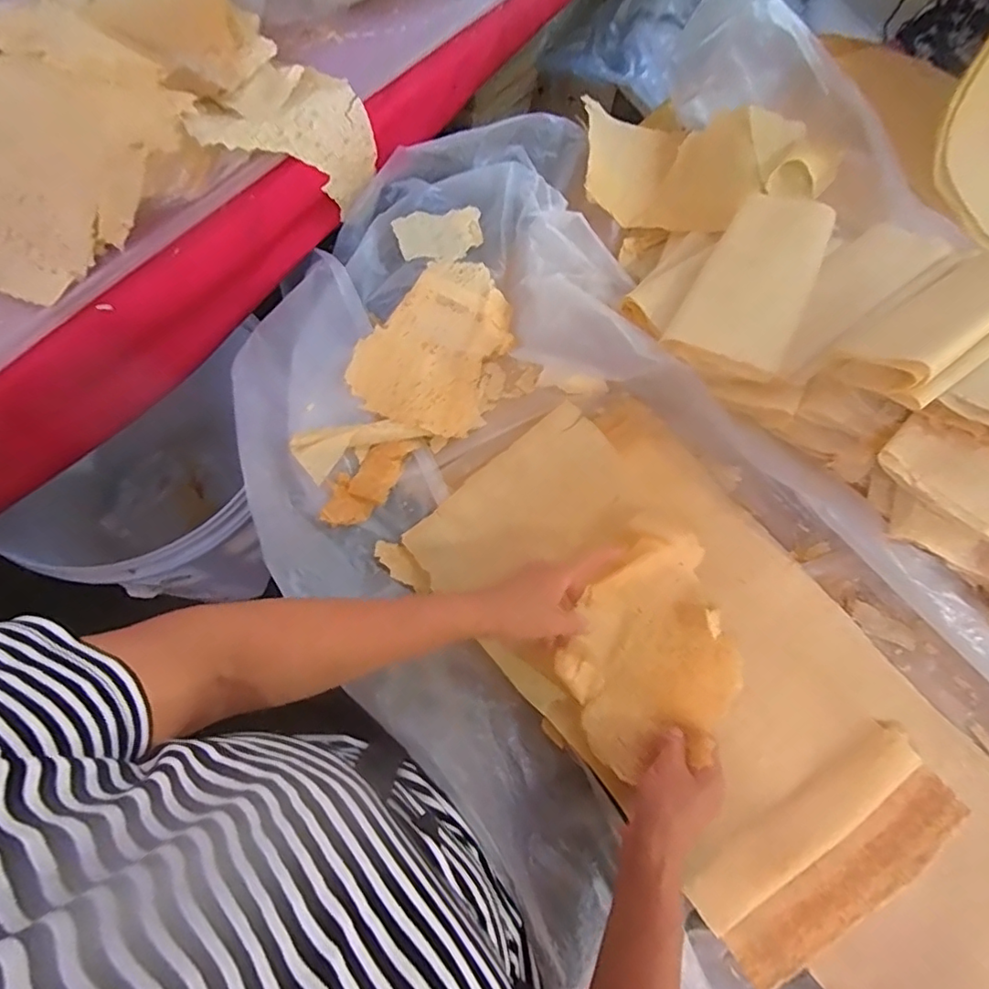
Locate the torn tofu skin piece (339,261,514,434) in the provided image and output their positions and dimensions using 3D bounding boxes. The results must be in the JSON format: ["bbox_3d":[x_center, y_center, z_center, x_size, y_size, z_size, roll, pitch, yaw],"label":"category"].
[{"bbox_3d":[-0.071,-0.174,0.654,0.162,0.061,0.204,20,71,6],"label":"torn tofu skin piece"}]

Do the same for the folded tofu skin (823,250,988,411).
[{"bbox_3d":[0.457,-0.177,0.534,0.253,0.065,0.093,-33,74,-12],"label":"folded tofu skin"}]

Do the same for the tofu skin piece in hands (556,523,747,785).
[{"bbox_3d":[0.161,0.153,0.542,0.160,0.043,0.229,31,72,10],"label":"tofu skin piece in hands"}]

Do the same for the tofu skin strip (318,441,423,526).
[{"bbox_3d":[-0.134,-0.017,0.599,0.053,0.022,0.131,41,74,12],"label":"tofu skin strip"}]

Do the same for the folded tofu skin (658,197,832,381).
[{"bbox_3d":[0.294,-0.241,0.614,0.119,0.032,0.260,30,72,9],"label":"folded tofu skin"}]

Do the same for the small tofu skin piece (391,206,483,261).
[{"bbox_3d":[-0.073,-0.330,0.700,0.110,0.008,0.064,-2,85,6],"label":"small tofu skin piece"}]

